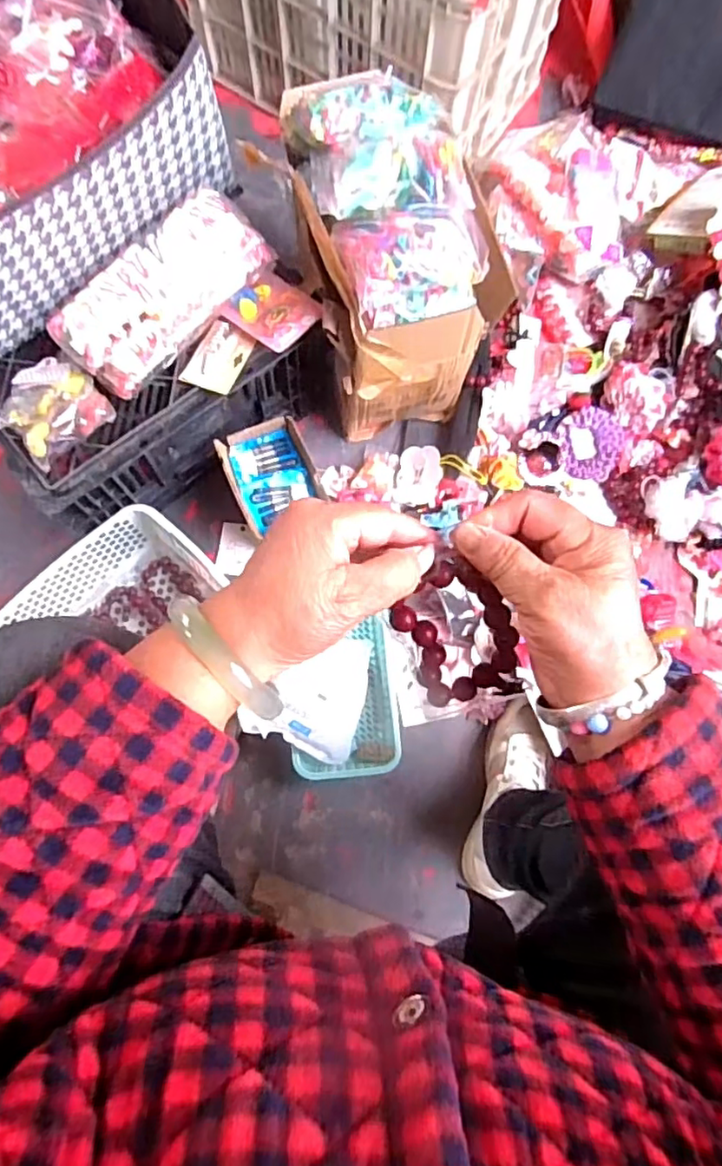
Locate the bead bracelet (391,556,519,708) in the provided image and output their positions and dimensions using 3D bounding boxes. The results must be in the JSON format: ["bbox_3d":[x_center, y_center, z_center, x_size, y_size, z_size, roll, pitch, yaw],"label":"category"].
[{"bbox_3d":[0.052,0.028,0.333,0.056,0.009,0.087,-18,116,13],"label":"bead bracelet"}]

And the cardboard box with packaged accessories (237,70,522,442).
[{"bbox_3d":[0.024,-0.358,0.718,0.187,0.303,0.265,-22,79,-7],"label":"cardboard box with packaged accessories"}]

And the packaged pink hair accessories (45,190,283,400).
[{"bbox_3d":[-0.204,-0.301,0.634,0.096,0.068,0.234,41,79,7],"label":"packaged pink hair accessories"}]

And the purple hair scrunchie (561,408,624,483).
[{"bbox_3d":[0.328,-0.198,0.863,0.086,0.021,0.096,6,80,2],"label":"purple hair scrunchie"}]

